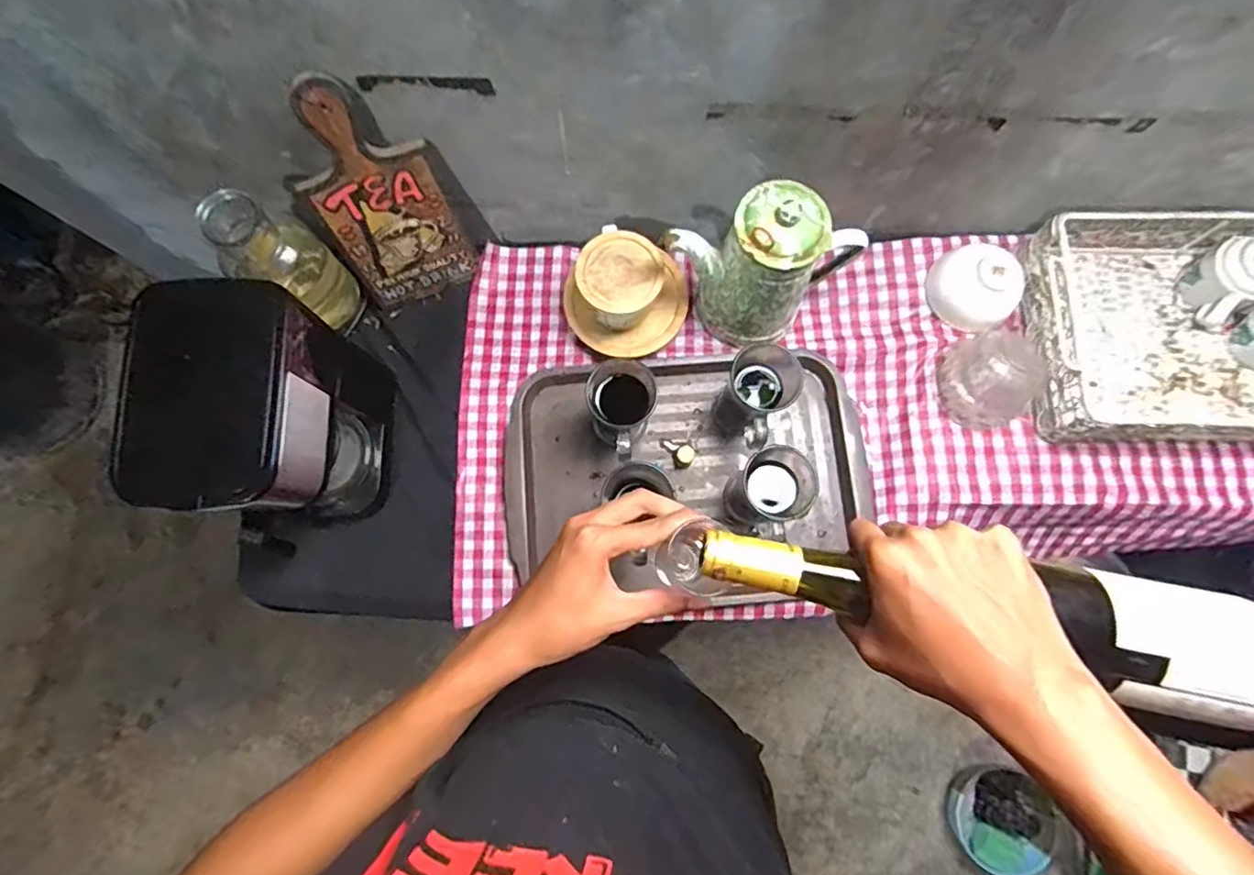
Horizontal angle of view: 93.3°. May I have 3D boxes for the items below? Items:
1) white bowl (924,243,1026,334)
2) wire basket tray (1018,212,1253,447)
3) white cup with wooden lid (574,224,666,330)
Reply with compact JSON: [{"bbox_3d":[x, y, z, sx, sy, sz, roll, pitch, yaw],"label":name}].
[{"bbox_3d":[0.436,-0.191,0.733,0.095,0.051,0.100,0,79,0],"label":"white bowl"},{"bbox_3d":[0.707,-0.132,0.705,0.435,0.083,0.269,1,79,0],"label":"wire basket tray"},{"bbox_3d":[-0.011,-0.188,0.724,0.101,0.077,0.101,0,79,0],"label":"white cup with wooden lid"}]

